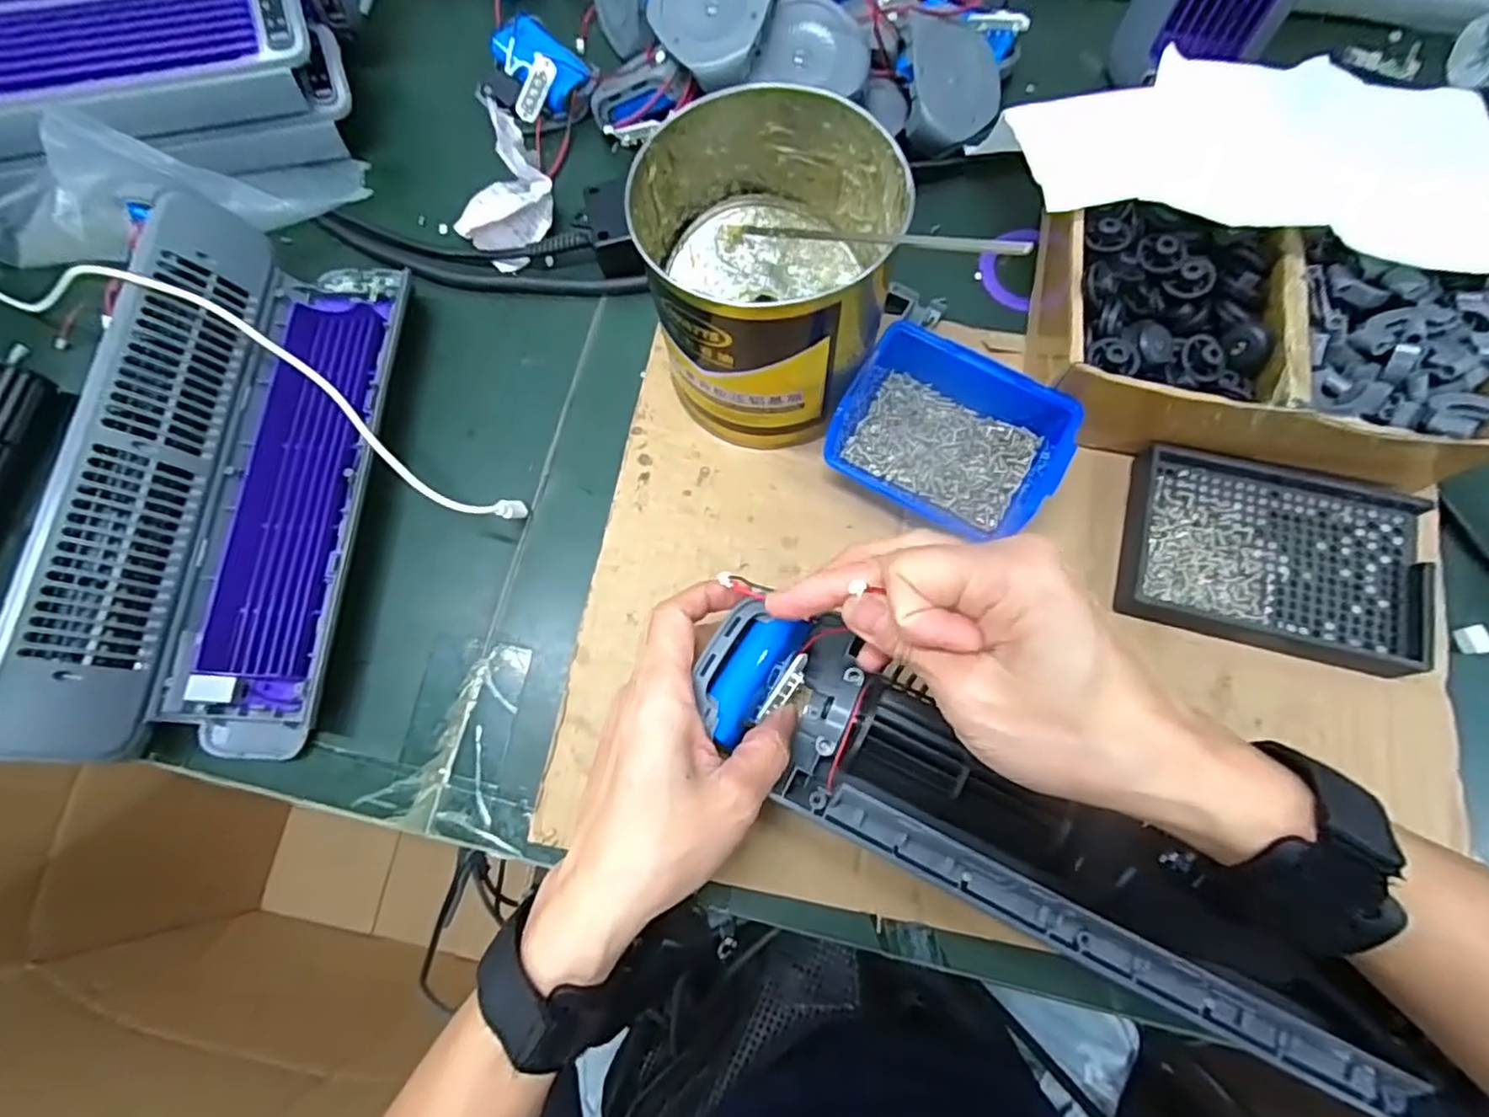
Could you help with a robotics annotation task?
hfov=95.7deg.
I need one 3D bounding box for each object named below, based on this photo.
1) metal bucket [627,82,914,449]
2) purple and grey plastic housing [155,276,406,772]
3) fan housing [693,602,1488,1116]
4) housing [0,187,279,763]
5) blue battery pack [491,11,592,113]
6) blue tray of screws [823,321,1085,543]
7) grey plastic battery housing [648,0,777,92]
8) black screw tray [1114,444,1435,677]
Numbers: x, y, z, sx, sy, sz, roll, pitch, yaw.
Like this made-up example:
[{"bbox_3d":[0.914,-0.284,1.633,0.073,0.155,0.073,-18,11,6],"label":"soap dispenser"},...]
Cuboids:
[{"bbox_3d":[0.011,-0.138,0.346,0.117,0.116,0.123,-1,74,2],"label":"metal bucket"},{"bbox_3d":[-0.253,-0.042,0.385,0.078,0.026,0.291,3,74,3],"label":"purple and grey plastic housing"},{"bbox_3d":[0.122,0.120,0.265,0.317,0.055,0.067,30,77,13],"label":"fan housing"},{"bbox_3d":[-0.324,-0.050,0.358,0.042,0.067,0.297,-6,71,33],"label":"housing"},{"bbox_3d":[-0.140,-0.342,0.461,0.067,0.015,0.038,43,80,13],"label":"blue battery pack"},{"bbox_3d":[0.107,-0.063,0.359,0.112,0.046,0.084,26,76,9],"label":"blue tray of screws"},{"bbox_3d":[-0.019,-0.331,0.406,0.075,0.019,0.075,1,95,10],"label":"grey plastic battery housing"},{"bbox_3d":[0.272,-0.001,0.350,0.139,0.024,0.091,14,75,6],"label":"black screw tray"}]

